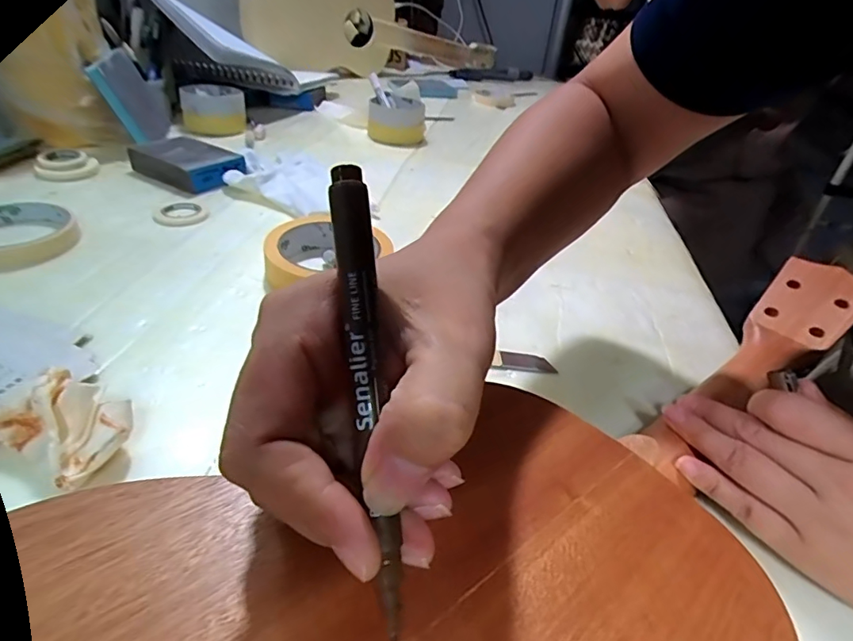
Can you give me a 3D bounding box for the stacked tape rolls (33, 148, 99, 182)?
[{"bbox_3d":[-0.373,-0.163,0.529,0.054,0.018,0.054,-21,44,-34],"label":"stacked tape rolls"}]

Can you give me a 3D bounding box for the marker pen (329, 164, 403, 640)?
[{"bbox_3d":[-0.015,0.017,0.133,0.010,0.012,0.116,-4,79,-16],"label":"marker pen"}]

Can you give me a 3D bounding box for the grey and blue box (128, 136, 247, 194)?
[{"bbox_3d":[-0.255,-0.170,0.549,0.107,0.029,0.066,24,38,22],"label":"grey and blue box"}]

